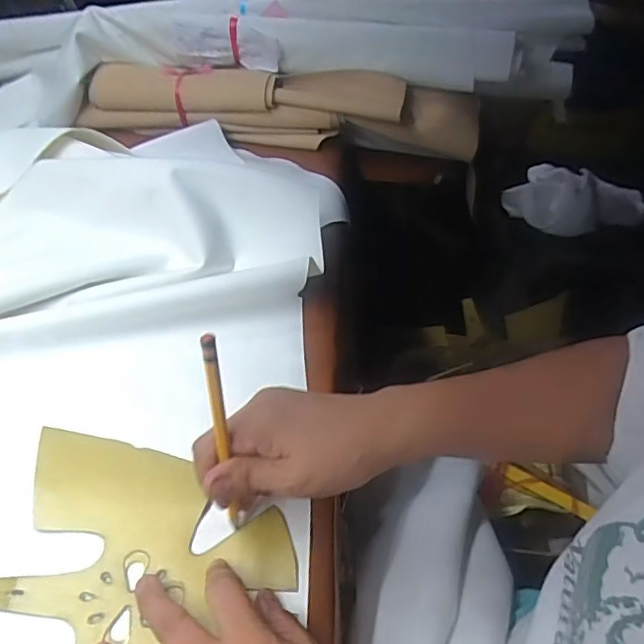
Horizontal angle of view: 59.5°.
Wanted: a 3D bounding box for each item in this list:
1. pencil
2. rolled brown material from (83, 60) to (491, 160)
[{"bbox_3d":[-0.059,0.071,0.332,0.008,0.159,0.005,-10,38,-14],"label":"pencil"},{"bbox_3d":[-0.057,-0.294,0.781,0.544,0.102,0.088,3,45,3],"label":"rolled brown material"}]

